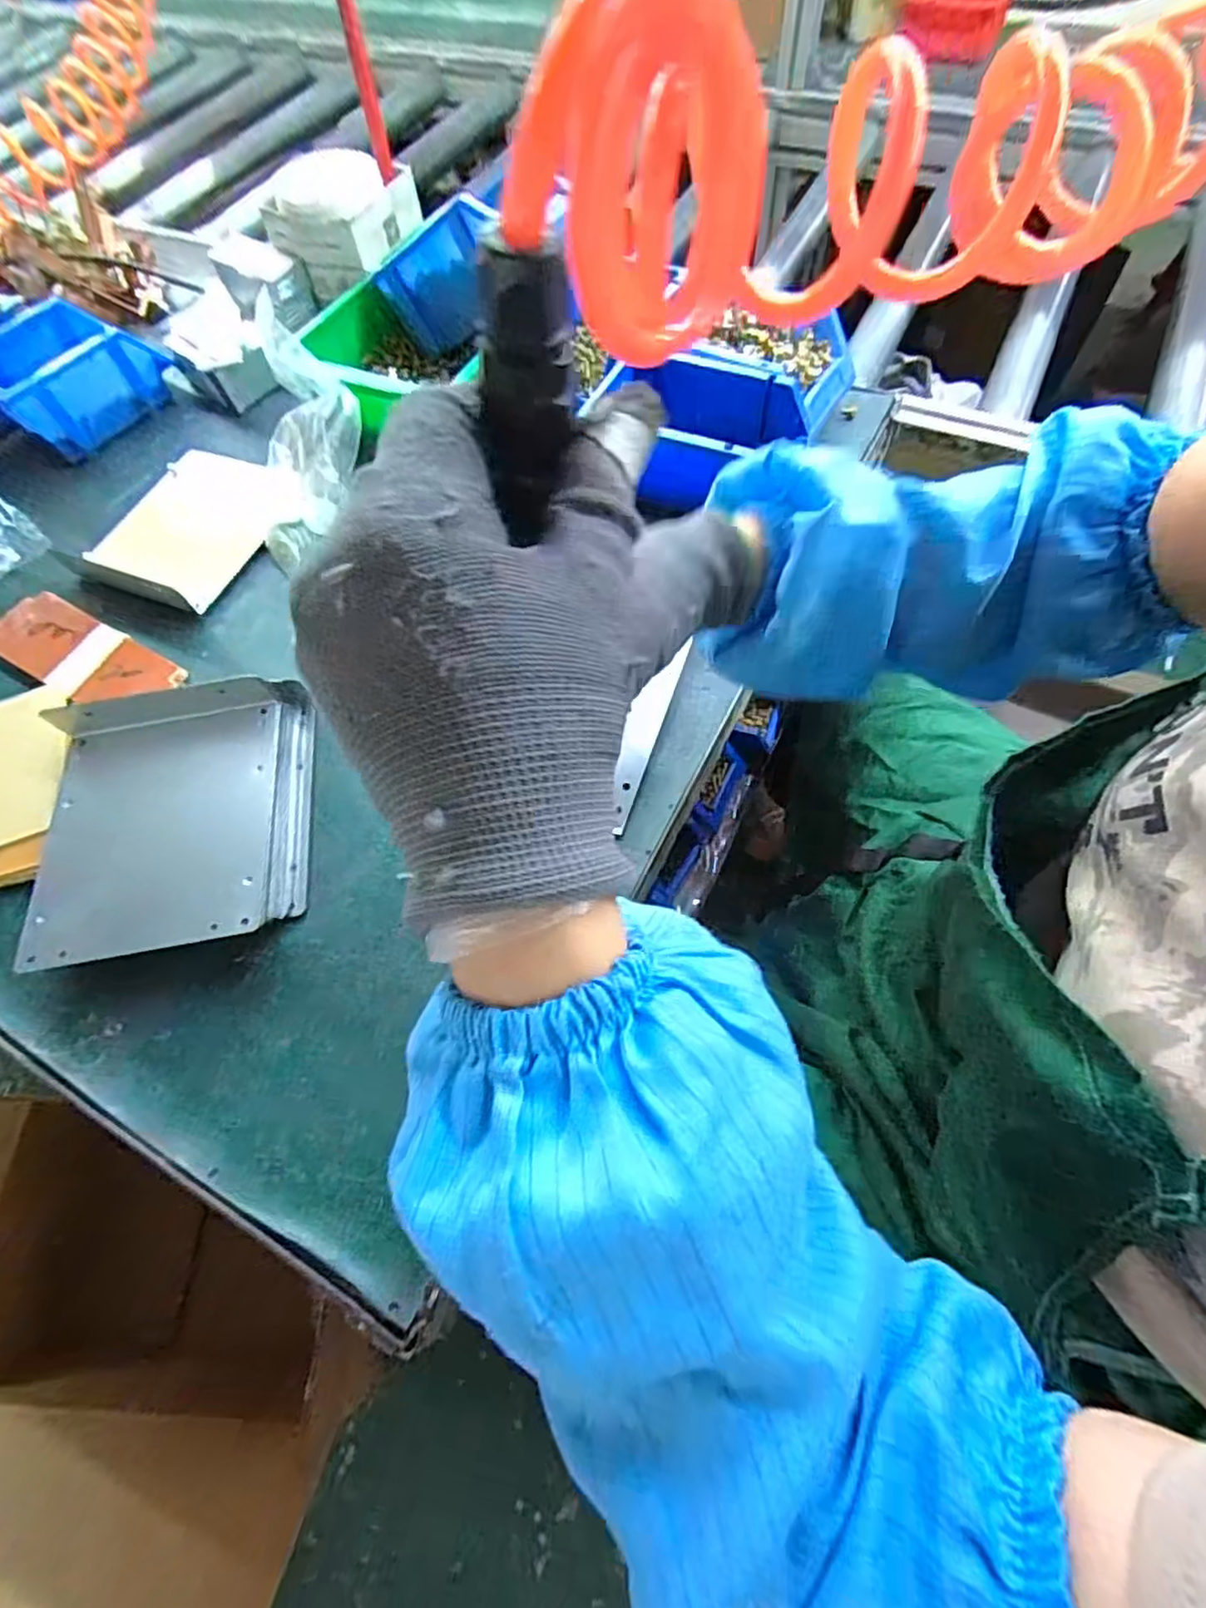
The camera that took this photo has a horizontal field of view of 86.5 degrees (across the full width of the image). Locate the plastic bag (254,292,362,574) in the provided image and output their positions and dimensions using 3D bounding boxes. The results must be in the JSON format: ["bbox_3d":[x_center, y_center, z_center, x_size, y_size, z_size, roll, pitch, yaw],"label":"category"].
[{"bbox_3d":[-0.238,-0.287,0.521,0.088,0.060,0.192,0,95,3],"label":"plastic bag"}]

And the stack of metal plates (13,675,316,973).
[{"bbox_3d":[-0.269,0.009,0.403,0.154,0.051,0.172,-7,64,0],"label":"stack of metal plates"}]

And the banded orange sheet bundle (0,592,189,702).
[{"bbox_3d":[-0.400,-0.114,0.492,0.171,0.014,0.062,27,69,15],"label":"banded orange sheet bundle"}]

